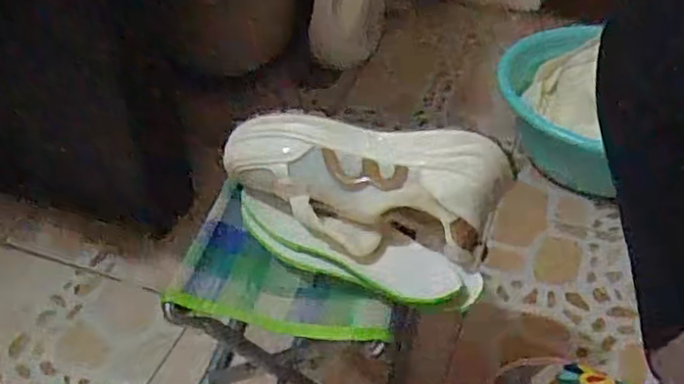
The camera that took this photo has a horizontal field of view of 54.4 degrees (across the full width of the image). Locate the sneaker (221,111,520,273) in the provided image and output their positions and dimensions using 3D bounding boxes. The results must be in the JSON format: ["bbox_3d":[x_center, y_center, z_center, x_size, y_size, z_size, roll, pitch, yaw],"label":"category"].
[{"bbox_3d":[0.010,-0.002,0.571,0.243,0.082,0.093,10,41,11],"label":"sneaker"}]

